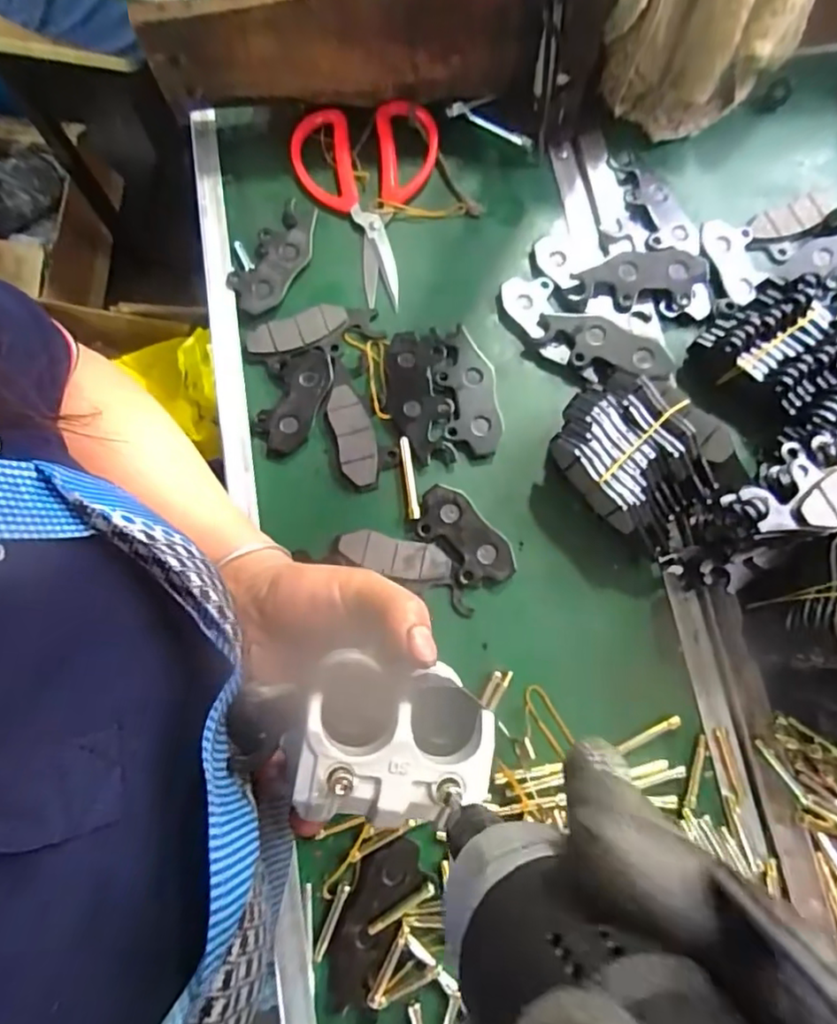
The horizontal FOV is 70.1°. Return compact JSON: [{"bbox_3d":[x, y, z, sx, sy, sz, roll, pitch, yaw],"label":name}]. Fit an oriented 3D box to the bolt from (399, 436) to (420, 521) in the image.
[{"bbox_3d":[-0.006,-0.023,0.396,0.008,0.004,0.056,-7,77,-2],"label":"bolt"}]

